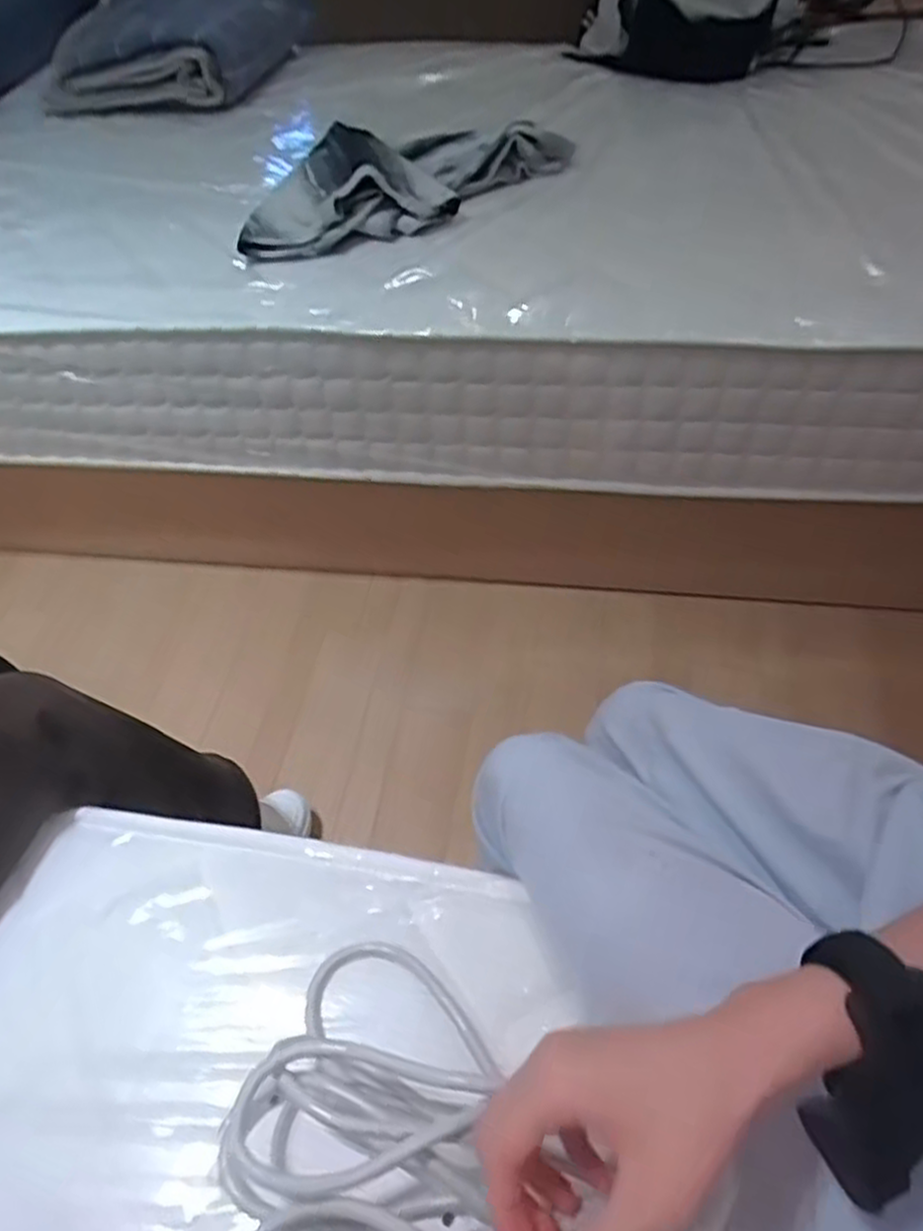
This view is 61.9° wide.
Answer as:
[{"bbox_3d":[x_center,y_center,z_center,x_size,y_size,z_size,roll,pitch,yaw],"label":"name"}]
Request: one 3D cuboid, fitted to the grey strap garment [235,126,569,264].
[{"bbox_3d":[-0.102,-0.650,1.151,0.499,0.087,0.235,-35,56,-23],"label":"grey strap garment"}]

